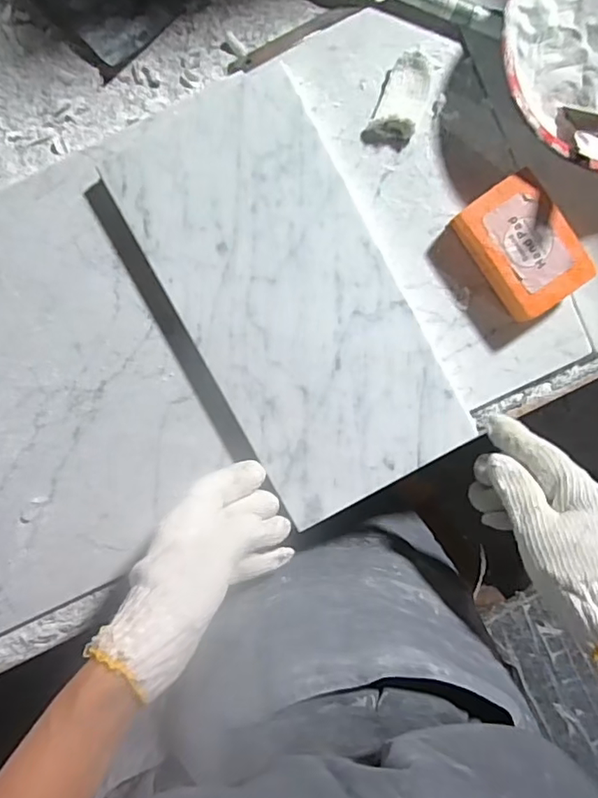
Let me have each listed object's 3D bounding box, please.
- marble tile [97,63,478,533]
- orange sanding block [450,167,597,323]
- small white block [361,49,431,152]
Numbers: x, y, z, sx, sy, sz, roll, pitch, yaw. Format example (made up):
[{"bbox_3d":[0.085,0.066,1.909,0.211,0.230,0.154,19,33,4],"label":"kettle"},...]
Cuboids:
[{"bbox_3d":[-0.004,-0.070,0.399,0.153,0.007,0.297,-28,92,2],"label":"marble tile"},{"bbox_3d":[0.161,-0.109,0.399,0.065,0.031,0.092,-34,92,3],"label":"orange sanding block"},{"bbox_3d":[0.076,-0.219,0.399,0.033,0.015,0.068,26,93,-1],"label":"small white block"}]

